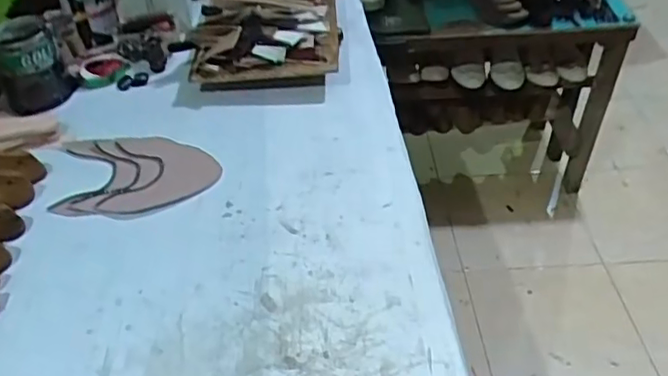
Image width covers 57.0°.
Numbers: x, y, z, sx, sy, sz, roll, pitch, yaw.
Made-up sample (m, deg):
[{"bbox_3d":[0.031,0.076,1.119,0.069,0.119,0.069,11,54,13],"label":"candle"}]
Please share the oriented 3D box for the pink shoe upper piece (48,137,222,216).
[{"bbox_3d":[-0.299,-0.023,0.936,0.236,0.006,0.179,-2,41,1],"label":"pink shoe upper piece"}]

